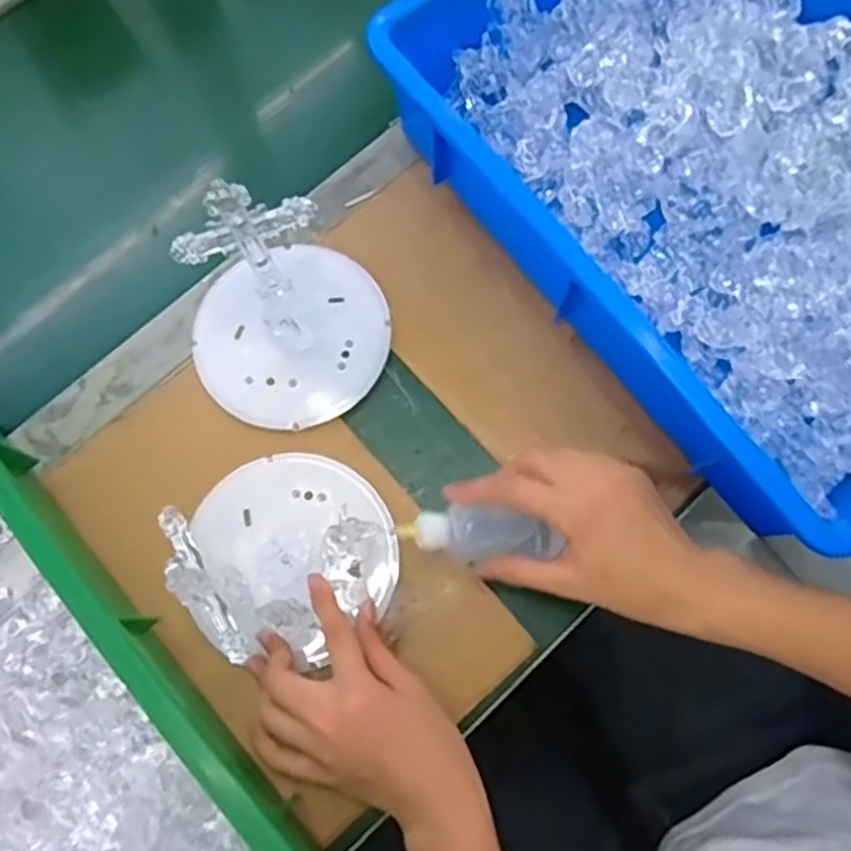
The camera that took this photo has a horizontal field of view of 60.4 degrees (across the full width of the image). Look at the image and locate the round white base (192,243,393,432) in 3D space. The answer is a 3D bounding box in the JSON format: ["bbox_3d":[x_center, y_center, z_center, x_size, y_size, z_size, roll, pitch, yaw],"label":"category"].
[{"bbox_3d":[-0.088,-0.060,0.490,0.127,0.015,0.119,0,75,2],"label":"round white base"}]

